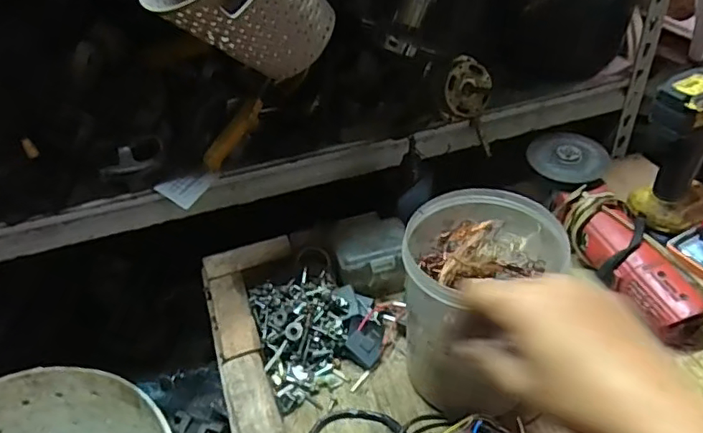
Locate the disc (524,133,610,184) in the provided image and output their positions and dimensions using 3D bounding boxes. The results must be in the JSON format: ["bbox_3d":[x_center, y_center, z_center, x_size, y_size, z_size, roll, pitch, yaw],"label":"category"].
[{"bbox_3d":[0.273,-0.075,0.713,0.087,0.010,0.085,-7,55,10],"label":"disc"}]

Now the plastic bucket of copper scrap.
[{"bbox_3d":[0.118,0.082,0.532,0.132,0.167,0.141,21,48,26],"label":"plastic bucket of copper scrap"}]

